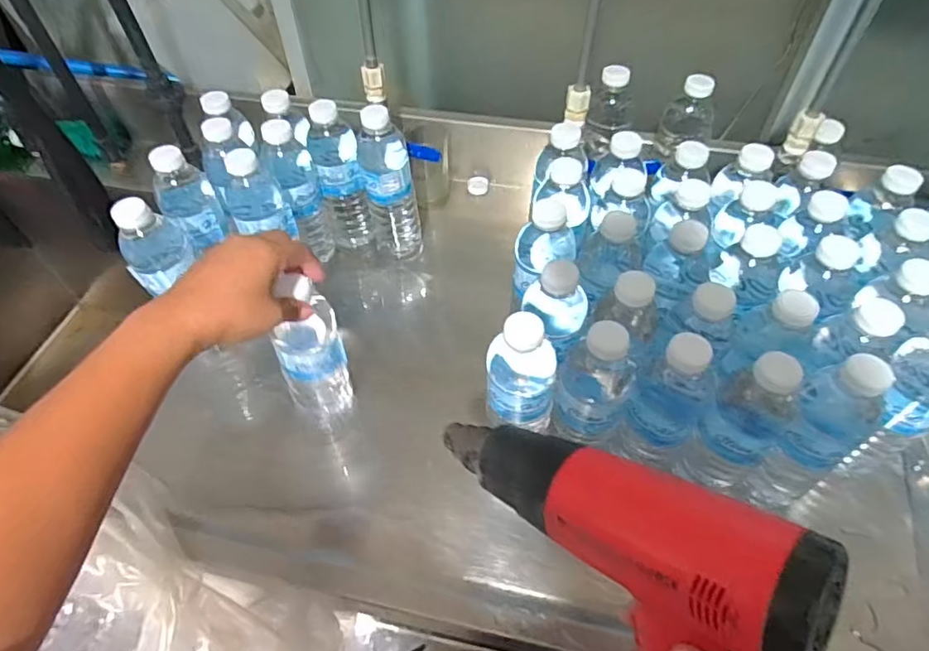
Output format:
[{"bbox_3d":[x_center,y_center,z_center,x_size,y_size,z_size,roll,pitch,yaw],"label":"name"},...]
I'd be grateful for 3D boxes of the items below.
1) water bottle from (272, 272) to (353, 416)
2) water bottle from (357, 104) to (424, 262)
[{"bbox_3d":[-0.150,0.027,0.543,0.066,0.195,0.057,23,53,11],"label":"water bottle"},{"bbox_3d":[-0.091,-0.168,0.705,0.064,0.215,0.053,-10,52,-7],"label":"water bottle"}]

